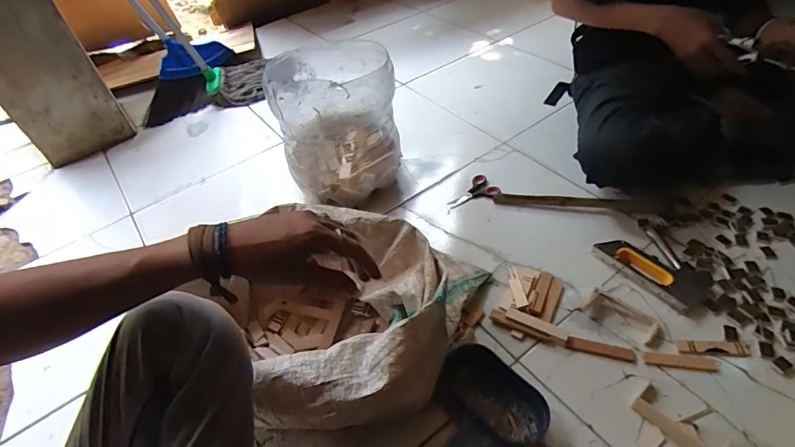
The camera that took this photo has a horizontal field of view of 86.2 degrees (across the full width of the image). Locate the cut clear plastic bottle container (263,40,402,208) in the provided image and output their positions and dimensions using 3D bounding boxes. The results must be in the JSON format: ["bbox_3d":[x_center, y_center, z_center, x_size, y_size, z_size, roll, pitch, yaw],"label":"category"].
[{"bbox_3d":[-0.122,-0.228,0.901,0.229,0.254,0.273,-8,46,-1],"label":"cut clear plastic bottle container"}]

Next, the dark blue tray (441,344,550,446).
[{"bbox_3d":[0.138,0.240,0.603,0.087,0.040,0.156,-33,51,-22],"label":"dark blue tray"}]

